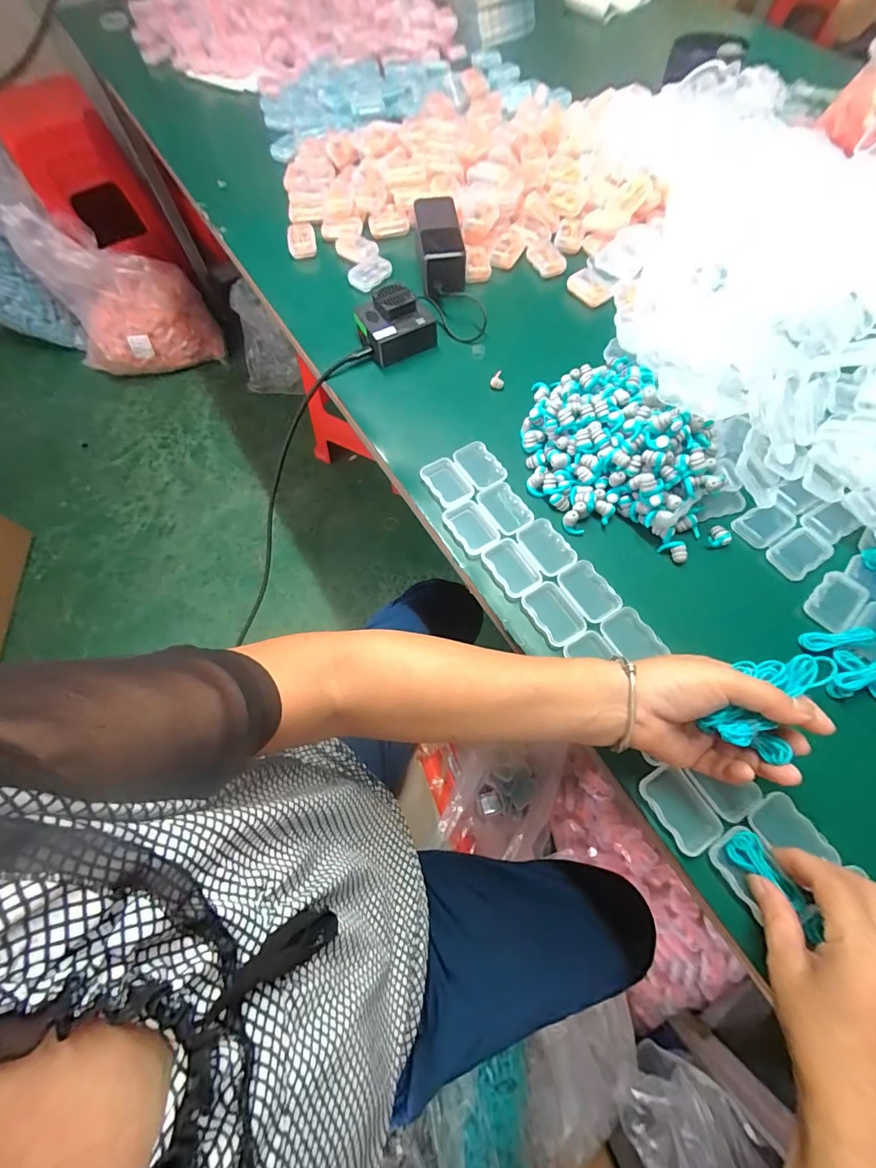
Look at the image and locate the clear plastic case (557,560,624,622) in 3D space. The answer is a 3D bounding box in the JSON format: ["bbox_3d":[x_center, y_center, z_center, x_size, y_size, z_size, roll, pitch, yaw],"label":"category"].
[{"bbox_3d":[0.134,0.008,0.380,0.037,0.012,0.053,-31,69,-12],"label":"clear plastic case"}]

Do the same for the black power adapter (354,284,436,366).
[{"bbox_3d":[-0.050,-0.305,0.494,0.081,0.047,0.065,-24,68,-9],"label":"black power adapter"}]

